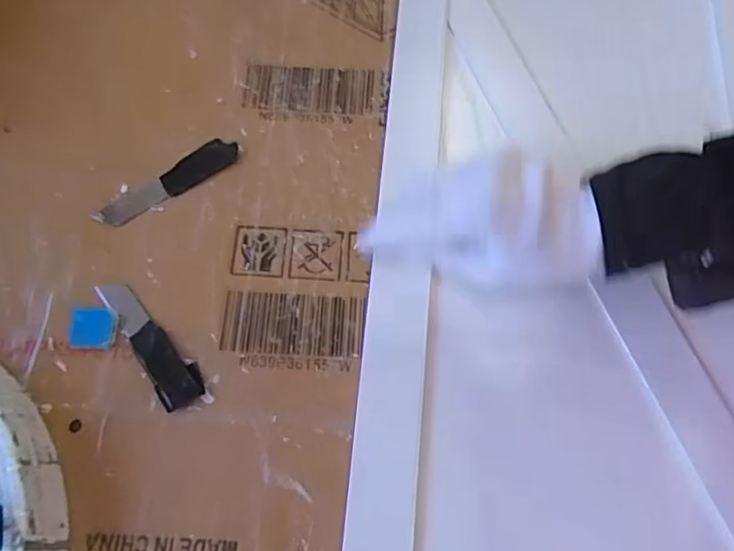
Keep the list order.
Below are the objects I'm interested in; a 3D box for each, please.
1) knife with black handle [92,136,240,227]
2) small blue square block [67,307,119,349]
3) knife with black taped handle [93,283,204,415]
[{"bbox_3d":[-0.142,-0.067,0.429,0.110,0.005,0.025,-37,75,-14],"label":"knife with black handle"},{"bbox_3d":[-0.177,0.034,0.382,0.029,0.007,0.027,6,69,0],"label":"small blue square block"},{"bbox_3d":[-0.139,0.041,0.382,0.026,0.004,0.098,-34,74,-13],"label":"knife with black taped handle"}]

